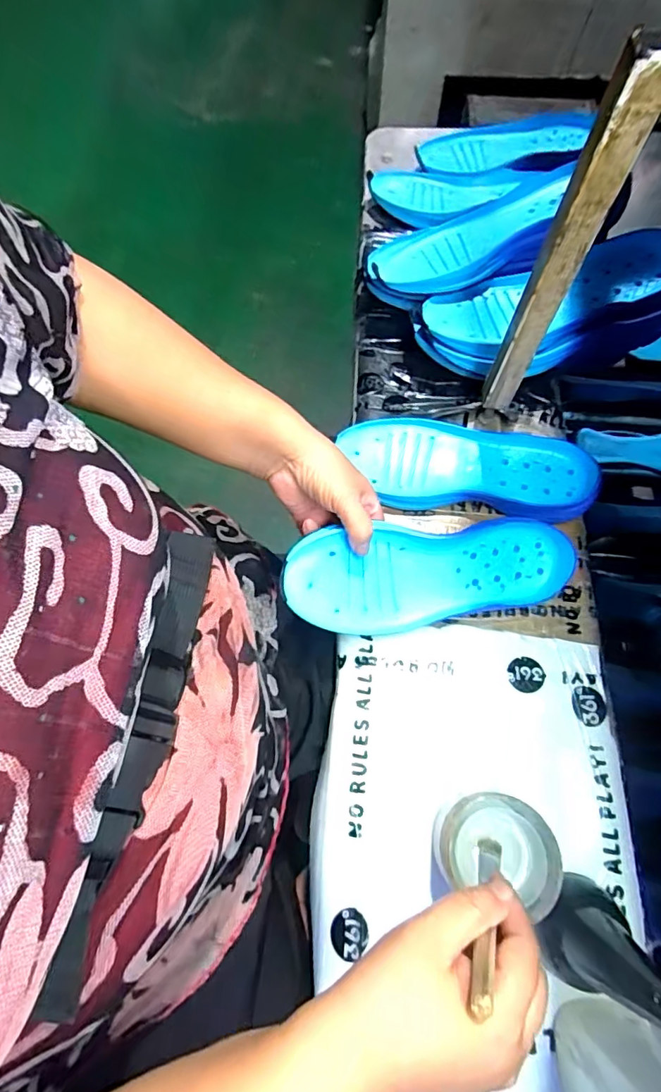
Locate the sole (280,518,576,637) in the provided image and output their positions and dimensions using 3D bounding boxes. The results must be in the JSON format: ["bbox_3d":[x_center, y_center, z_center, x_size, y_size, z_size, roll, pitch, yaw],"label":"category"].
[{"bbox_3d":[0.093,0.027,0.446,0.268,0.021,0.092,-3,99,-14],"label":"sole"}]

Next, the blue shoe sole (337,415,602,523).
[{"bbox_3d":[0.138,-0.081,0.512,0.249,0.034,0.094,11,69,1],"label":"blue shoe sole"}]

